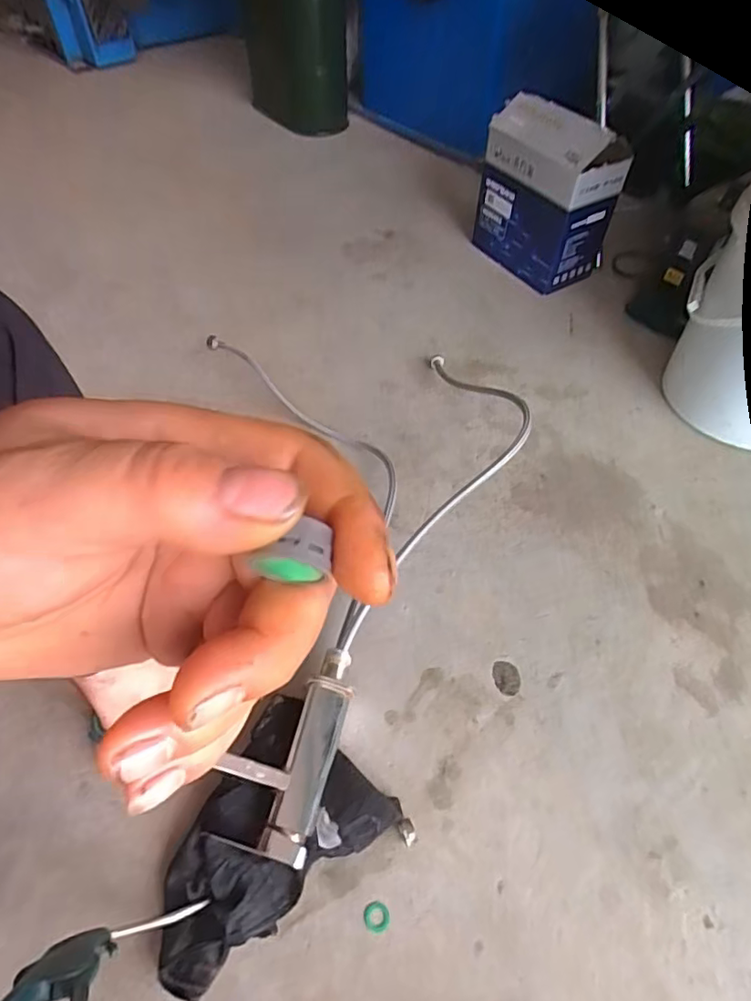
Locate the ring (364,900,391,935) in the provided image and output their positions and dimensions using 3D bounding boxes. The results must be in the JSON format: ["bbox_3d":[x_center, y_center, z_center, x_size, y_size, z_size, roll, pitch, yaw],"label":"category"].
[{"bbox_3d":[0.001,0.401,0.539,0.025,0.004,0.025,1,53,-1],"label":"ring"}]

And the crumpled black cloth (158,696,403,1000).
[{"bbox_3d":[-0.115,0.343,0.548,0.170,0.058,0.251,35,60,22],"label":"crumpled black cloth"}]

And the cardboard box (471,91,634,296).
[{"bbox_3d":[0.341,-0.621,1.133,0.147,0.277,0.251,-27,58,-20],"label":"cardboard box"}]

